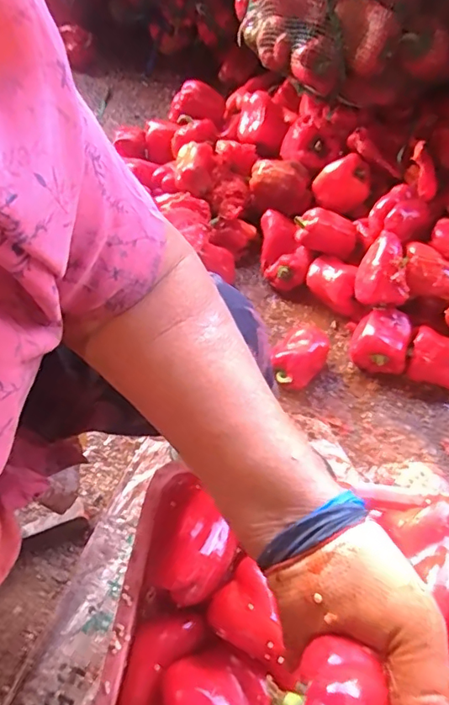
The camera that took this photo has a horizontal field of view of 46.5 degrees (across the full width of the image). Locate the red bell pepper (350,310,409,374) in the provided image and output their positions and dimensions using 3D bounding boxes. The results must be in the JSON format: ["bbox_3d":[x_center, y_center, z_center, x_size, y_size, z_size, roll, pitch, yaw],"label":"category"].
[{"bbox_3d":[0.258,-0.018,0.869,0.092,0.069,0.090,7,61,6],"label":"red bell pepper"}]

